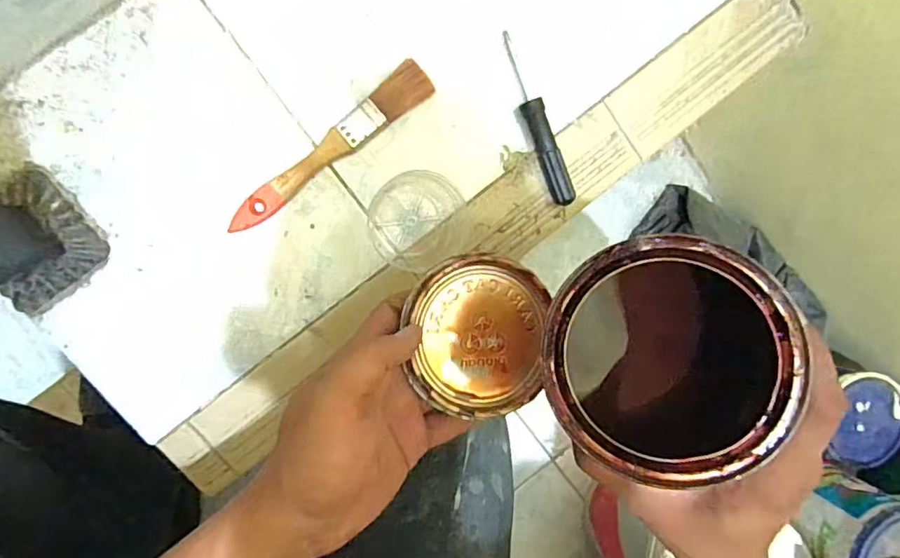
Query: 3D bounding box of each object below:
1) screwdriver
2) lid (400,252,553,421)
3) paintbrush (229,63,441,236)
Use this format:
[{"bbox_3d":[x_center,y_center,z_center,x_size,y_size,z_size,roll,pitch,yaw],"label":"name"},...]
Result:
[{"bbox_3d":[0.065,-0.119,0.419,0.015,0.016,0.131,-23,97,-6],"label":"screwdriver"},{"bbox_3d":[0.018,0.034,0.346,0.088,0.016,0.096,8,92,-9],"label":"lid"},{"bbox_3d":[-0.087,-0.094,0.396,0.172,0.018,0.027,-38,99,-4],"label":"paintbrush"}]

